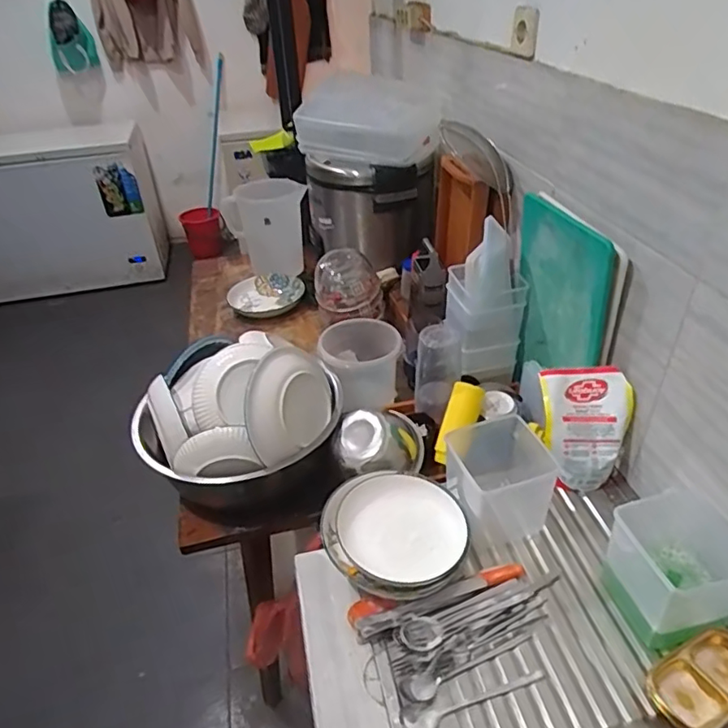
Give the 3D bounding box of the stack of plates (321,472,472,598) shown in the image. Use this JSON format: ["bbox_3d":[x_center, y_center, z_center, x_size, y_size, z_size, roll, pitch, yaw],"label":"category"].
[{"bbox_3d":[0.047,0.260,0.863,0.209,0.064,0.202,-2,36,2],"label":"stack of plates"}]

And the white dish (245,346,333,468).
[{"bbox_3d":[-0.132,0.067,0.975,0.161,0.183,0.050,-7,-2,-35],"label":"white dish"}]

